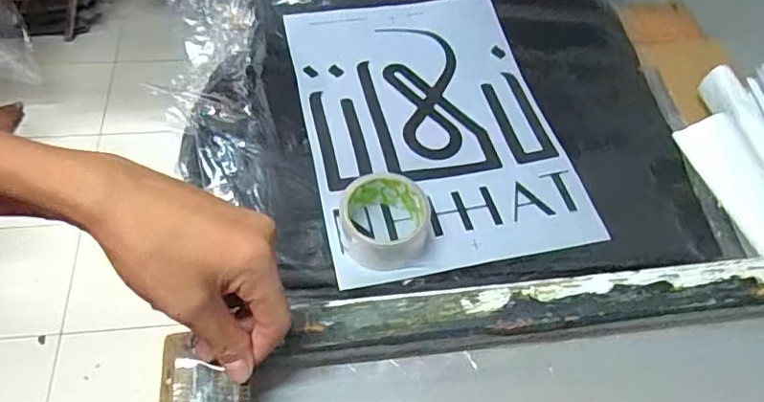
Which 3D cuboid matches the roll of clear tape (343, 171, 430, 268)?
[{"bbox_3d":[0.005,0.023,0.602,0.088,0.050,0.087,2,56,-3],"label":"roll of clear tape"}]

